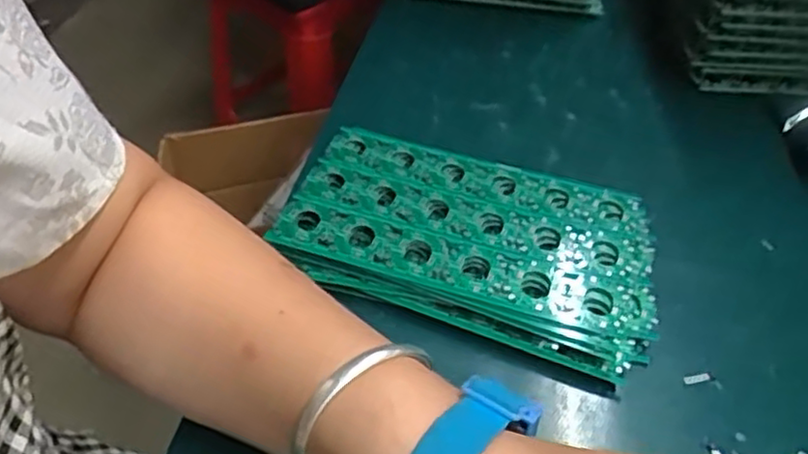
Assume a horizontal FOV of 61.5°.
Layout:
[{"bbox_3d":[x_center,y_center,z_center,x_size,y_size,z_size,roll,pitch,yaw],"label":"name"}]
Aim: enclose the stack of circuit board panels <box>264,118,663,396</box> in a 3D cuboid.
[{"bbox_3d":[0.040,0.007,0.407,0.215,0.026,0.127,14,43,13],"label":"stack of circuit board panels"}]

